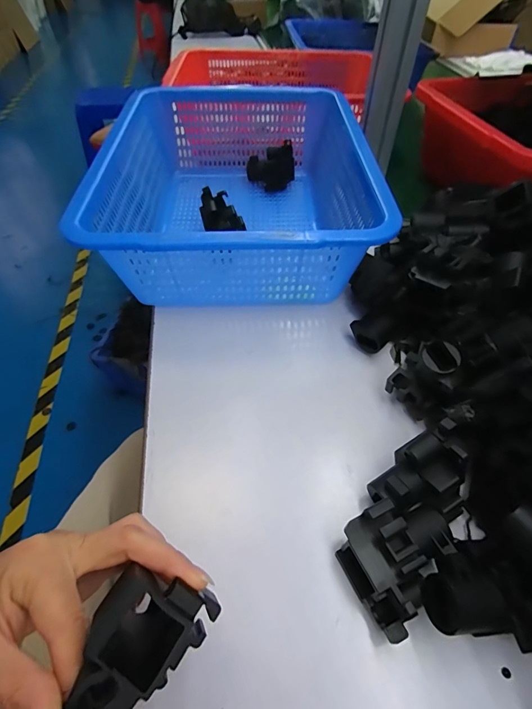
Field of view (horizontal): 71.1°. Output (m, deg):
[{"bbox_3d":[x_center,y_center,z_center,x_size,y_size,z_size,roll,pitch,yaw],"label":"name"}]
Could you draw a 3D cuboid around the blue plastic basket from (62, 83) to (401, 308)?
[{"bbox_3d":[-0.039,-0.211,0.478,0.287,0.115,0.398,-1,50,-2],"label":"blue plastic basket"}]

